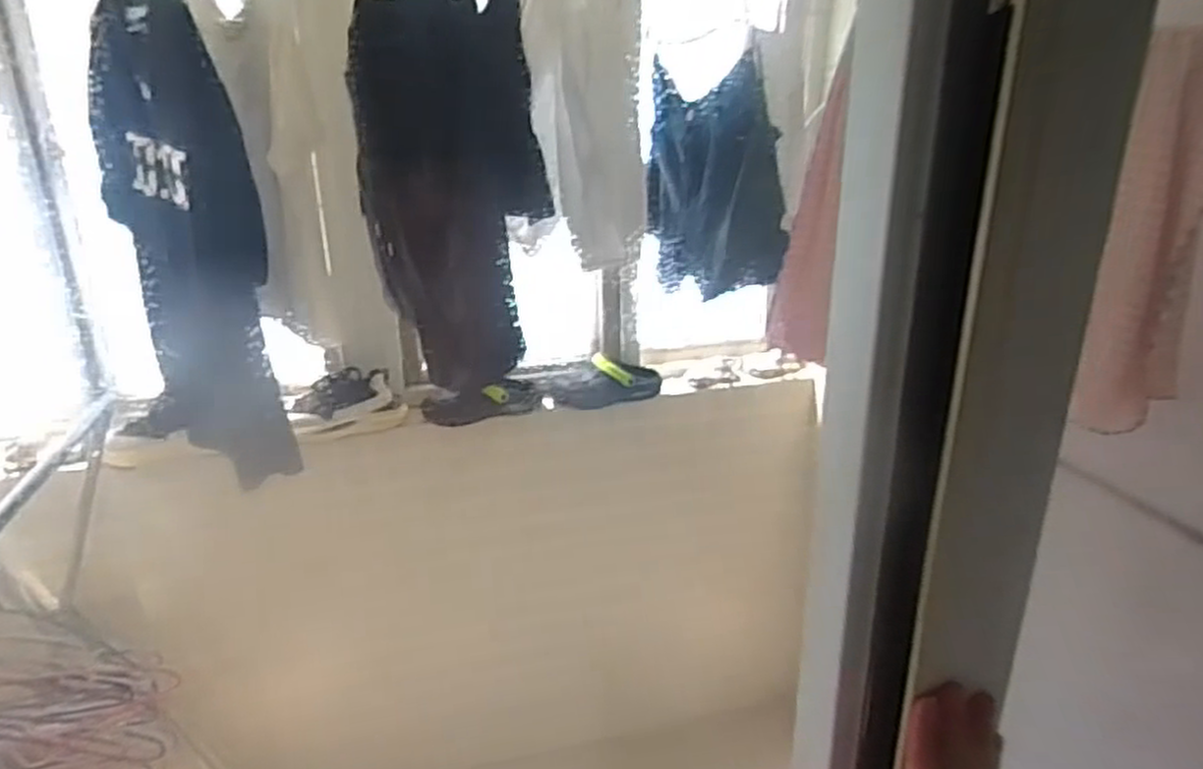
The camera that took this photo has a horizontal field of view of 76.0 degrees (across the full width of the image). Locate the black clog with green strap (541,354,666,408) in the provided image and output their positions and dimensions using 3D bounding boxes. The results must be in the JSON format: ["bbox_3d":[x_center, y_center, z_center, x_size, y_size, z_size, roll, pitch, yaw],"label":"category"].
[{"bbox_3d":[0.006,-0.009,1.874,0.277,0.110,0.097,2,21,5],"label":"black clog with green strap"}]

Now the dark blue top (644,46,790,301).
[{"bbox_3d":[0.186,-0.356,1.335,0.035,0.380,0.345,-11,9,-29],"label":"dark blue top"}]

